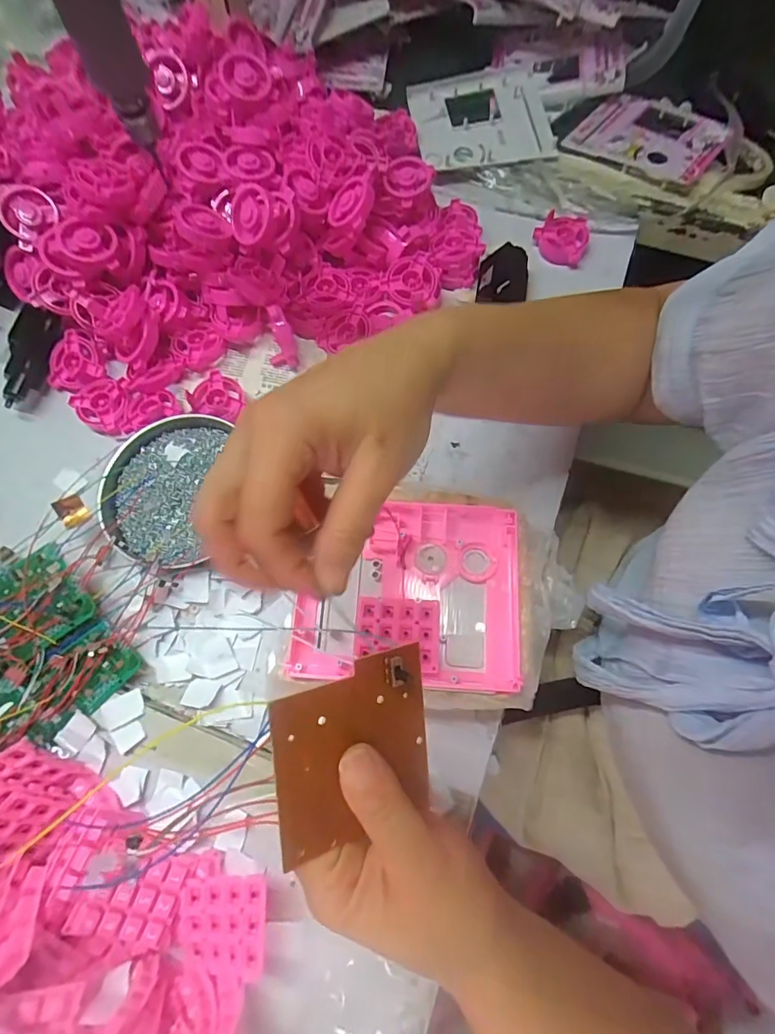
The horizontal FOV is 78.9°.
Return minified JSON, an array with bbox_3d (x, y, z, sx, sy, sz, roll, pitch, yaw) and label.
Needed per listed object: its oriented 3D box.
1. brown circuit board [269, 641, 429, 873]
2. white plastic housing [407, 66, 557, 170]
[{"bbox_3d":[-0.012,0.097,0.197,0.070,0.007,0.071,-9,95,-31],"label":"brown circuit board"},{"bbox_3d":[0.106,-0.451,0.523,0.153,0.019,0.132,-5,72,0],"label":"white plastic housing"}]

